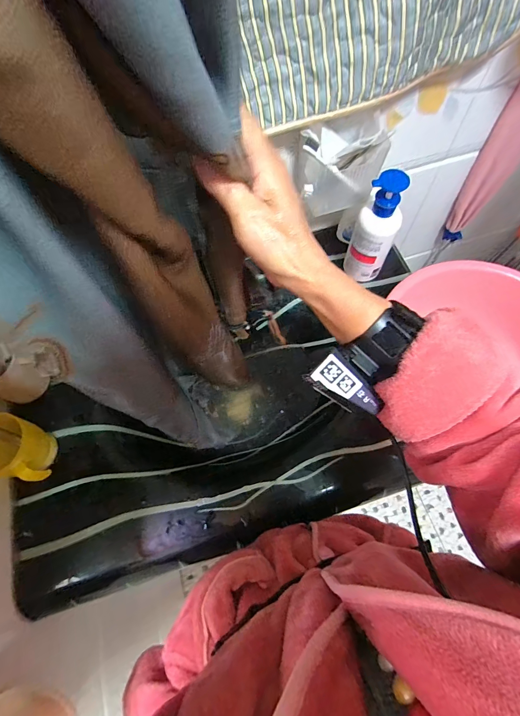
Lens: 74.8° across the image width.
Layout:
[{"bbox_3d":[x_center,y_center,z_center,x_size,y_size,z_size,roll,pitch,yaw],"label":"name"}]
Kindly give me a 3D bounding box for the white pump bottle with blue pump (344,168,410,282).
[{"bbox_3d":[0.193,-0.212,0.579,0.071,0.194,0.054,22,70,12],"label":"white pump bottle with blue pump"}]

